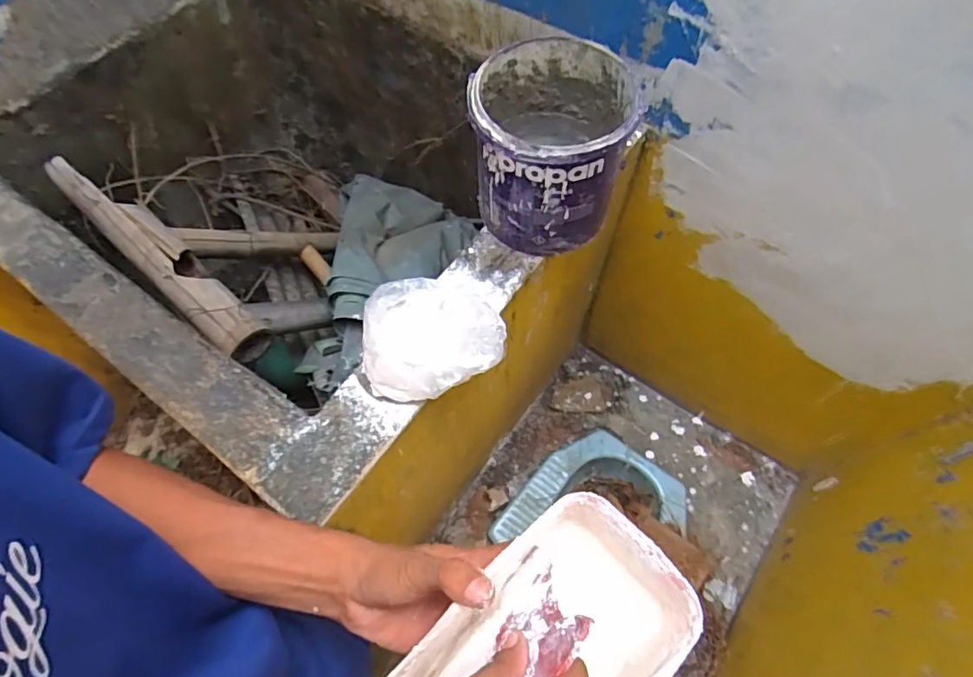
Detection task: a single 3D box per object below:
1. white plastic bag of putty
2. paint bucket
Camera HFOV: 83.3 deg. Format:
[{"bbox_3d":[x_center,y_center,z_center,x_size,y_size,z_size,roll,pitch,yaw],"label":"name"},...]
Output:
[{"bbox_3d":[-0.058,-0.004,0.618,0.149,0.071,0.134,3,64,1],"label":"white plastic bag of putty"},{"bbox_3d":[0.074,-0.233,0.674,0.176,0.180,0.192,3,64,1],"label":"paint bucket"}]

